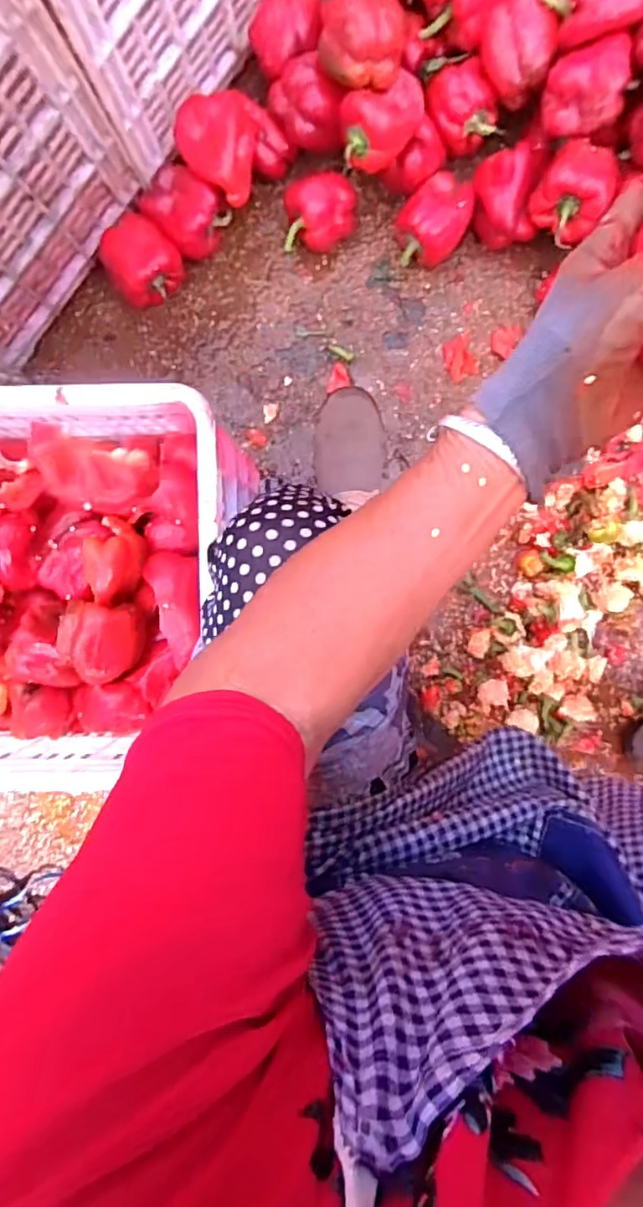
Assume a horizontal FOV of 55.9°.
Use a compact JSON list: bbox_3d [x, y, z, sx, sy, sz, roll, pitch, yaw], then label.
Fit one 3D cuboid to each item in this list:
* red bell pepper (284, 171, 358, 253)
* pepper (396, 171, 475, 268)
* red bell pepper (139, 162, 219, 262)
[{"bbox_3d":[-0.003,-0.483,0.755,0.089,0.081,0.075,8,94,2],"label":"red bell pepper"},{"bbox_3d":[0.143,-0.469,0.752,0.080,0.068,0.100,37,94,0],"label":"pepper"},{"bbox_3d":[-0.172,-0.488,0.757,0.095,0.068,0.077,44,94,0],"label":"red bell pepper"}]

